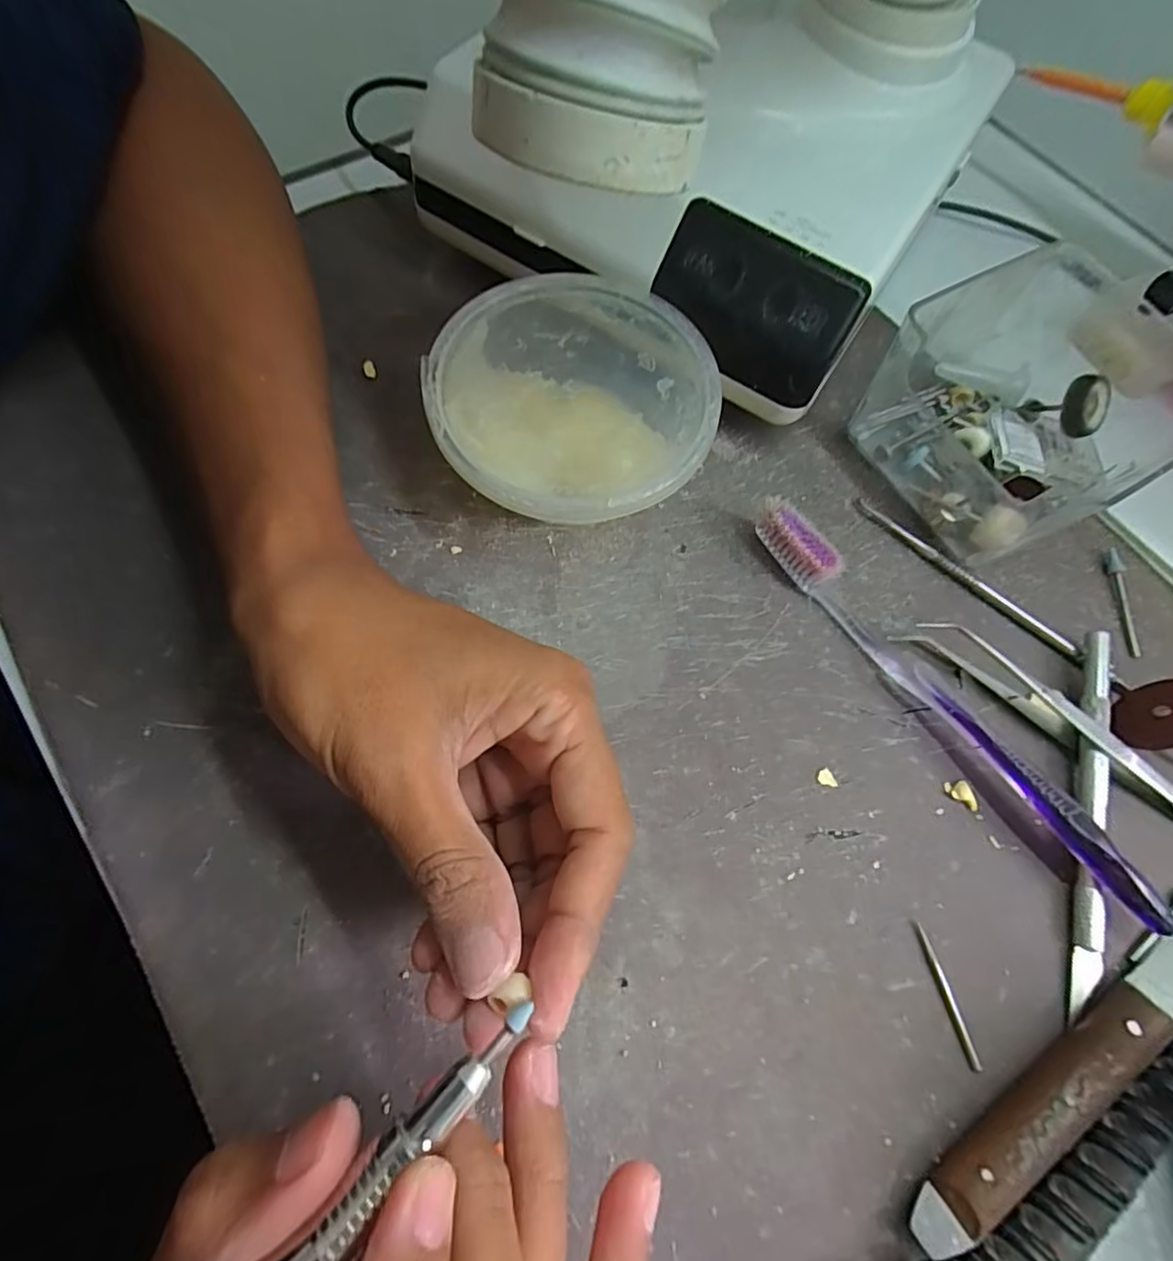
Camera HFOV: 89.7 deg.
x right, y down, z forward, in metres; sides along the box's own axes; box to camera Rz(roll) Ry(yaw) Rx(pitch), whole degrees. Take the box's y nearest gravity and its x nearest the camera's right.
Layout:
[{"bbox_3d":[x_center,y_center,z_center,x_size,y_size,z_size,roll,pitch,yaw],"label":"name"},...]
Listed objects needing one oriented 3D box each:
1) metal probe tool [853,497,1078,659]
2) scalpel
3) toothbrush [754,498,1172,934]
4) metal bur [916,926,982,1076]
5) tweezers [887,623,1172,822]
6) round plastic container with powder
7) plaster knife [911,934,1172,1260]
[{"bbox_3d":[0.156,-0.023,0.242,0.102,0.004,0.007,39,71,10],"label":"metal probe tool"},{"bbox_3d":[0.179,0.063,0.209,0.010,0.011,0.132,18,69,2],"label":"scalpel"},{"bbox_3d":[0.128,0.024,0.214,0.012,0.022,0.185,-35,76,-16],"label":"toothbrush"},{"bbox_3d":[0.117,0.117,0.190,0.004,0.004,0.042,-13,71,-7],"label":"metal bur"},{"bbox_3d":[0.180,0.038,0.215,0.139,0.017,0.014,36,70,8],"label":"tweezers"},{"bbox_3d":[-0.005,-0.080,0.228,0.098,0.046,0.099,2,69,-5],"label":"round plastic container with powder"},{"bbox_3d":[0.154,0.130,0.180,0.146,0.015,0.019,-31,75,-15],"label":"plaster knife"}]

